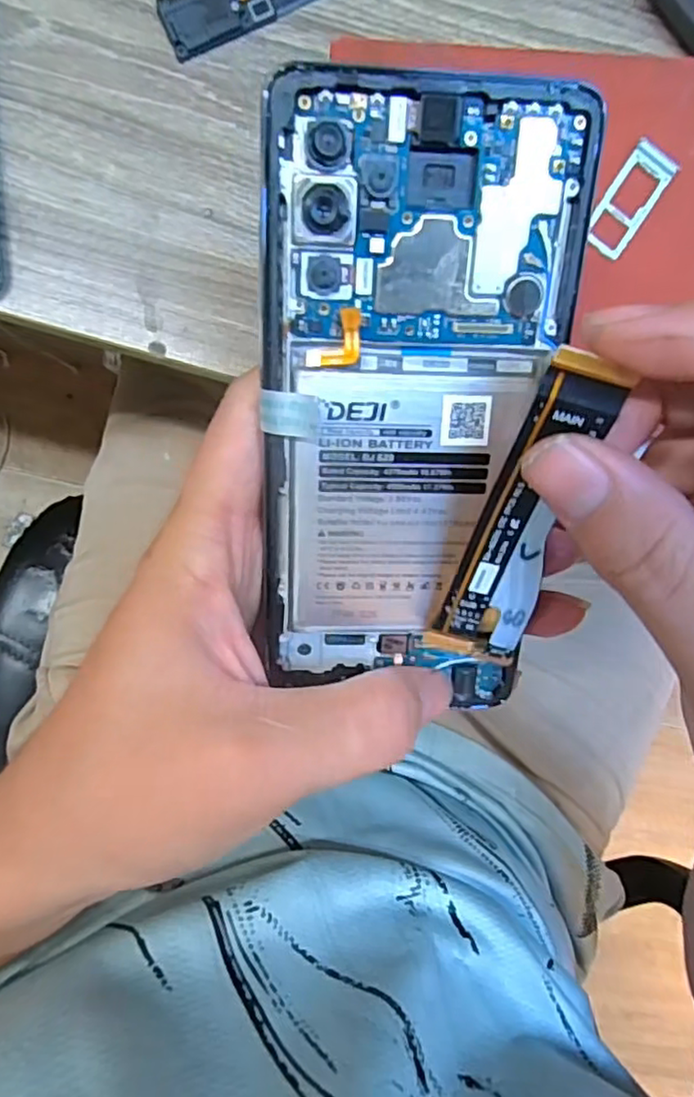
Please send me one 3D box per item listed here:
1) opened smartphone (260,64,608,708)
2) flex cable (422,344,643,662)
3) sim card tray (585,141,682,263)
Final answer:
[{"bbox_3d":[0.014,-0.030,0.161,0.074,0.007,0.151,5,111,-6],"label":"opened smartphone"},{"bbox_3d":[0.044,-0.004,0.156,0.023,0.004,0.086,18,128,0],"label":"flex cable"},{"bbox_3d":[0.089,-0.110,0.201,0.014,0.004,0.035,34,92,-8],"label":"sim card tray"}]

